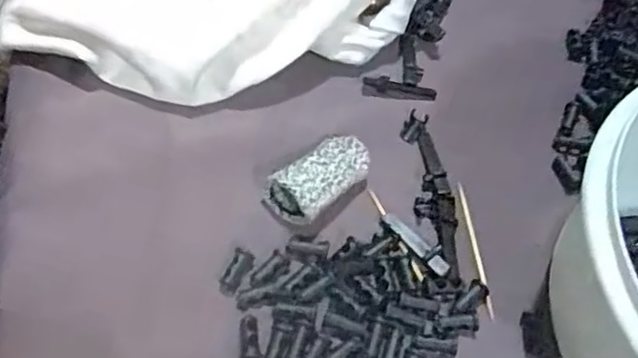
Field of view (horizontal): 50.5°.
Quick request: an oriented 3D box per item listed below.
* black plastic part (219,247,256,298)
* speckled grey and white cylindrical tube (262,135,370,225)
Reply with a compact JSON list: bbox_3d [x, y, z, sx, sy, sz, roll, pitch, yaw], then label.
[{"bbox_3d":[-0.032,0.037,0.265,0.009,0.005,0.019,23,58,8],"label":"black plastic part"},{"bbox_3d":[0.001,-0.001,0.285,0.027,0.017,0.045,41,62,18],"label":"speckled grey and white cylindrical tube"}]

